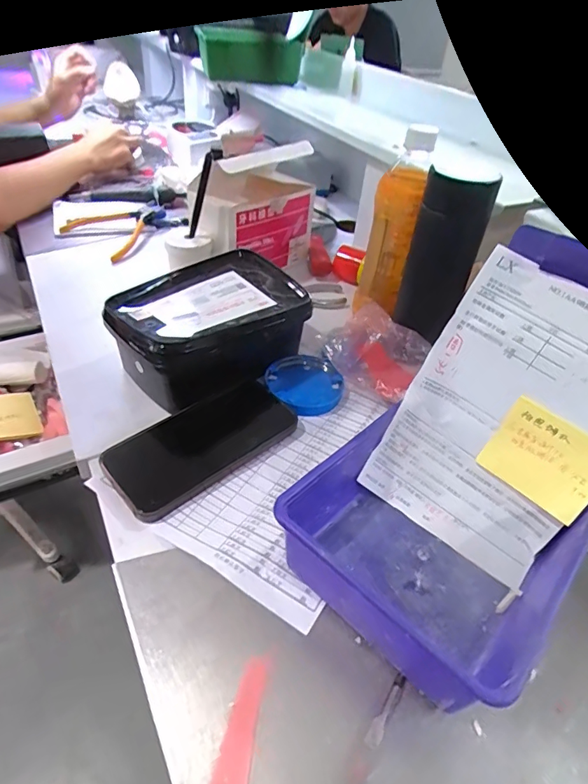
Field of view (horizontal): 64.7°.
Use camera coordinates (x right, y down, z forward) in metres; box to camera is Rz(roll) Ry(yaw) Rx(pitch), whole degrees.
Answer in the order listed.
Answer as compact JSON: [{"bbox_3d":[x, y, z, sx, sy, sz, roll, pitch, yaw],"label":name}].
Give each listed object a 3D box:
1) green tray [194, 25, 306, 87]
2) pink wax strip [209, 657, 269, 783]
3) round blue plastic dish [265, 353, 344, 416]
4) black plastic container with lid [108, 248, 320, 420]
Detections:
[{"bbox_3d":[-0.075,-0.576,0.800,0.173,0.074,0.061,-2,42,-11],"label":"green tray"},{"bbox_3d":[-0.030,0.186,0.253,0.019,0.004,0.074,8,45,6],"label":"pink wax strip"},{"bbox_3d":[0.012,-0.011,0.464,0.072,0.022,0.071,4,41,-4],"label":"round blue plastic dish"},{"bbox_3d":[-0.087,-0.066,0.469,0.176,0.076,0.123,-26,51,-32],"label":"black plastic container with lid"}]

